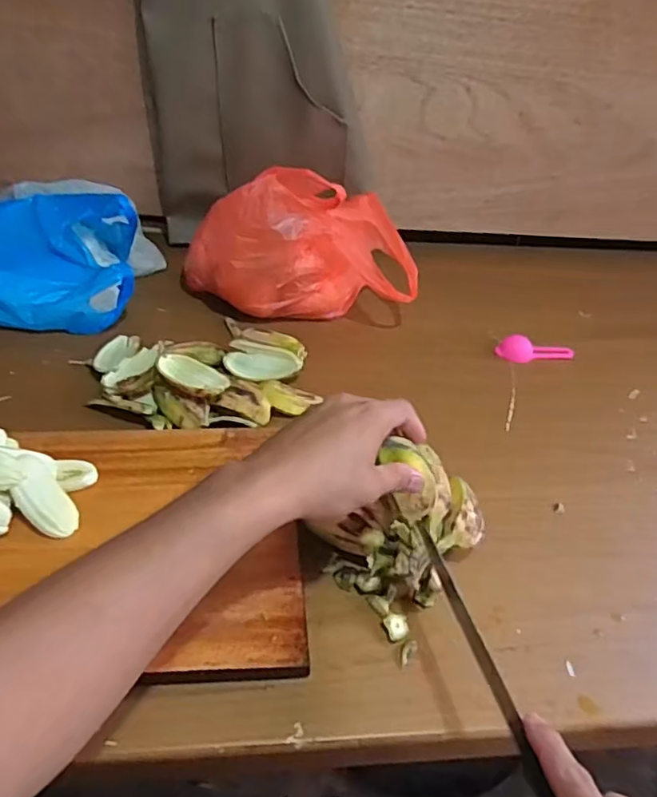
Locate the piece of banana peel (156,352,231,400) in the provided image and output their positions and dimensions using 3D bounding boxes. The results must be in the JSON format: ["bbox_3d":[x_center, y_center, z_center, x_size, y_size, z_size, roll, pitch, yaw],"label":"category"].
[{"bbox_3d":[-0.151,-0.023,0.649,0.088,0.021,0.046,26,46,21],"label":"piece of banana peel"}]

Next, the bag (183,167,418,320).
[{"bbox_3d":[-0.035,-0.212,0.786,0.279,0.200,0.156,-7,44,-14],"label":"bag"}]

